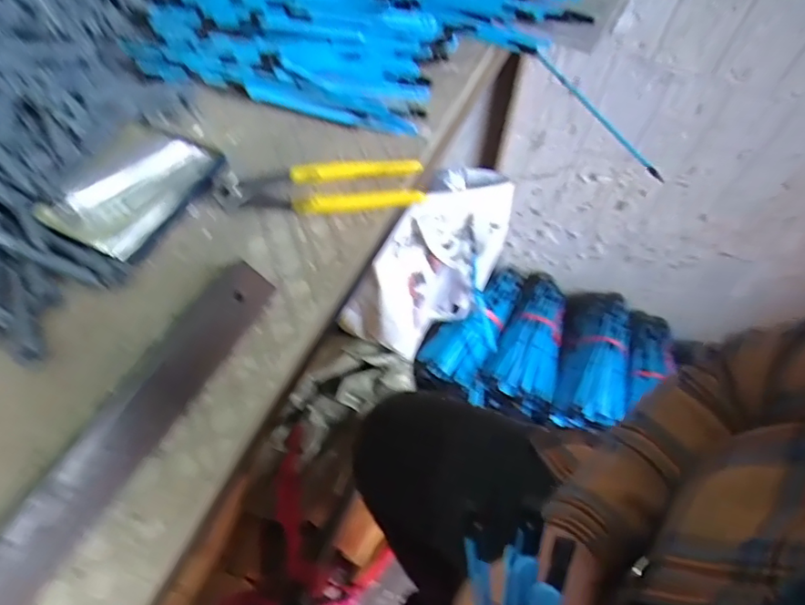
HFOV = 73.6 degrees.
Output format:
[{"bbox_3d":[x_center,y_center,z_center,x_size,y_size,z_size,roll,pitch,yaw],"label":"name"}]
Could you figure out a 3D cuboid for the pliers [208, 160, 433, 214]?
[{"bbox_3d":[-0.069,-0.094,0.444,0.169,0.021,0.042,0,58,-4],"label":"pliers"}]

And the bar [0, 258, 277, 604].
[{"bbox_3d":[-0.178,0.096,0.311,0.031,0.032,0.310,25,60,12],"label":"bar"}]

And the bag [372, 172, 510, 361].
[{"bbox_3d":[0.068,-0.060,0.917,0.135,0.277,0.245,29,61,14],"label":"bag"}]

